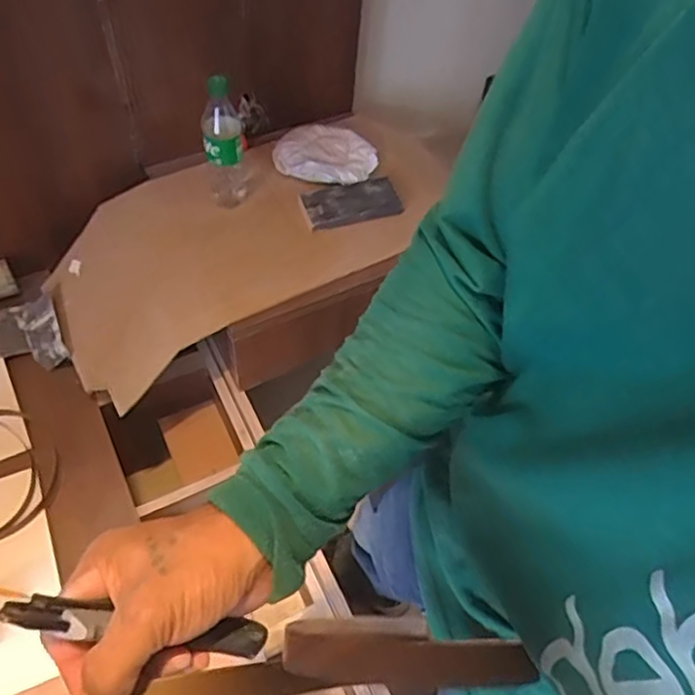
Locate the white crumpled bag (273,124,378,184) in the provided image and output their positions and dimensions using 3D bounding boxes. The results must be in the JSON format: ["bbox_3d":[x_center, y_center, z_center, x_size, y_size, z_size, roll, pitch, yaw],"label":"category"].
[{"bbox_3d":[-0.043,-0.370,1.223,0.188,0.026,0.143,0,56,-5],"label":"white crumpled bag"}]

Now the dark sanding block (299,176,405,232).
[{"bbox_3d":[0.005,-0.261,1.161,0.176,0.023,0.081,-10,57,-12],"label":"dark sanding block"}]

